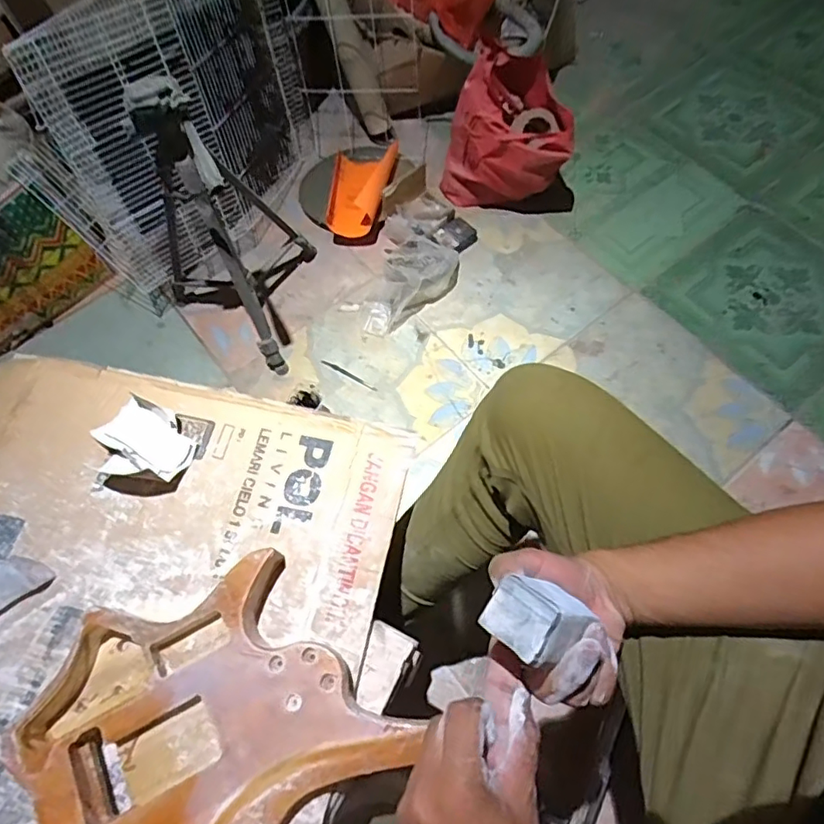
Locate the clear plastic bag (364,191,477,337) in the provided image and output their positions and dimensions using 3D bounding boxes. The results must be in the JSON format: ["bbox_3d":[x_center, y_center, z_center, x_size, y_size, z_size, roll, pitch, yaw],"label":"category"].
[{"bbox_3d":[0.003,-0.338,1.265,0.192,0.106,0.359,21,67,13],"label":"clear plastic bag"}]

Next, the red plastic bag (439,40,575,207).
[{"bbox_3d":[0.208,-0.590,1.257,0.278,0.284,0.158,20,67,12],"label":"red plastic bag"}]

